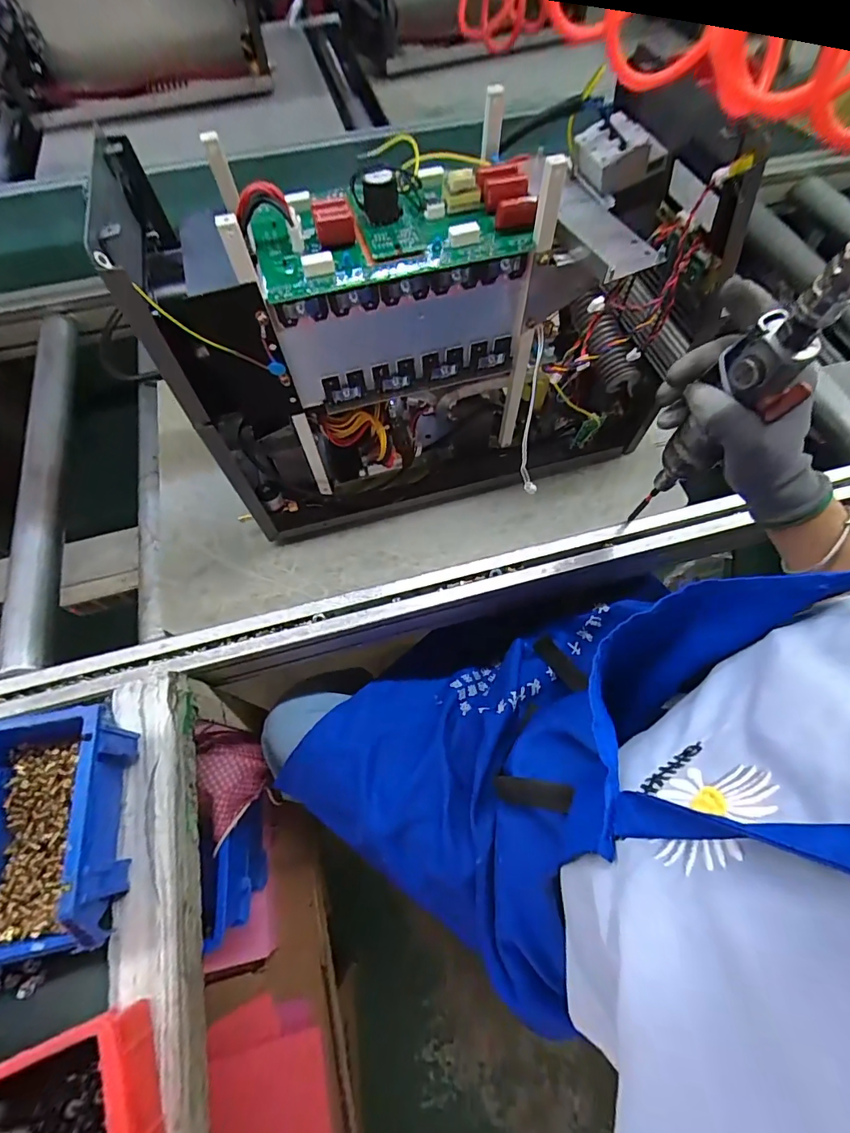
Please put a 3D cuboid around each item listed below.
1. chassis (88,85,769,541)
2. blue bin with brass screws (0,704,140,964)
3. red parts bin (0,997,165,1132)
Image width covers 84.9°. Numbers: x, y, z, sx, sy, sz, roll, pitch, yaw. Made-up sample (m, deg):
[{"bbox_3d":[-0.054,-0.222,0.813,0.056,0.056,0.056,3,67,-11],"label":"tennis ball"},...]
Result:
[{"bbox_3d":[0.012,-0.225,0.457,0.444,0.291,0.193,-14,65,-5],"label":"chassis"},{"bbox_3d":[-0.287,0.197,0.349,0.107,0.071,0.157,-10,64,-3],"label":"blue bin with brass screws"},{"bbox_3d":[-0.241,0.351,0.279,0.143,0.055,0.099,-22,65,-8],"label":"red parts bin"}]

